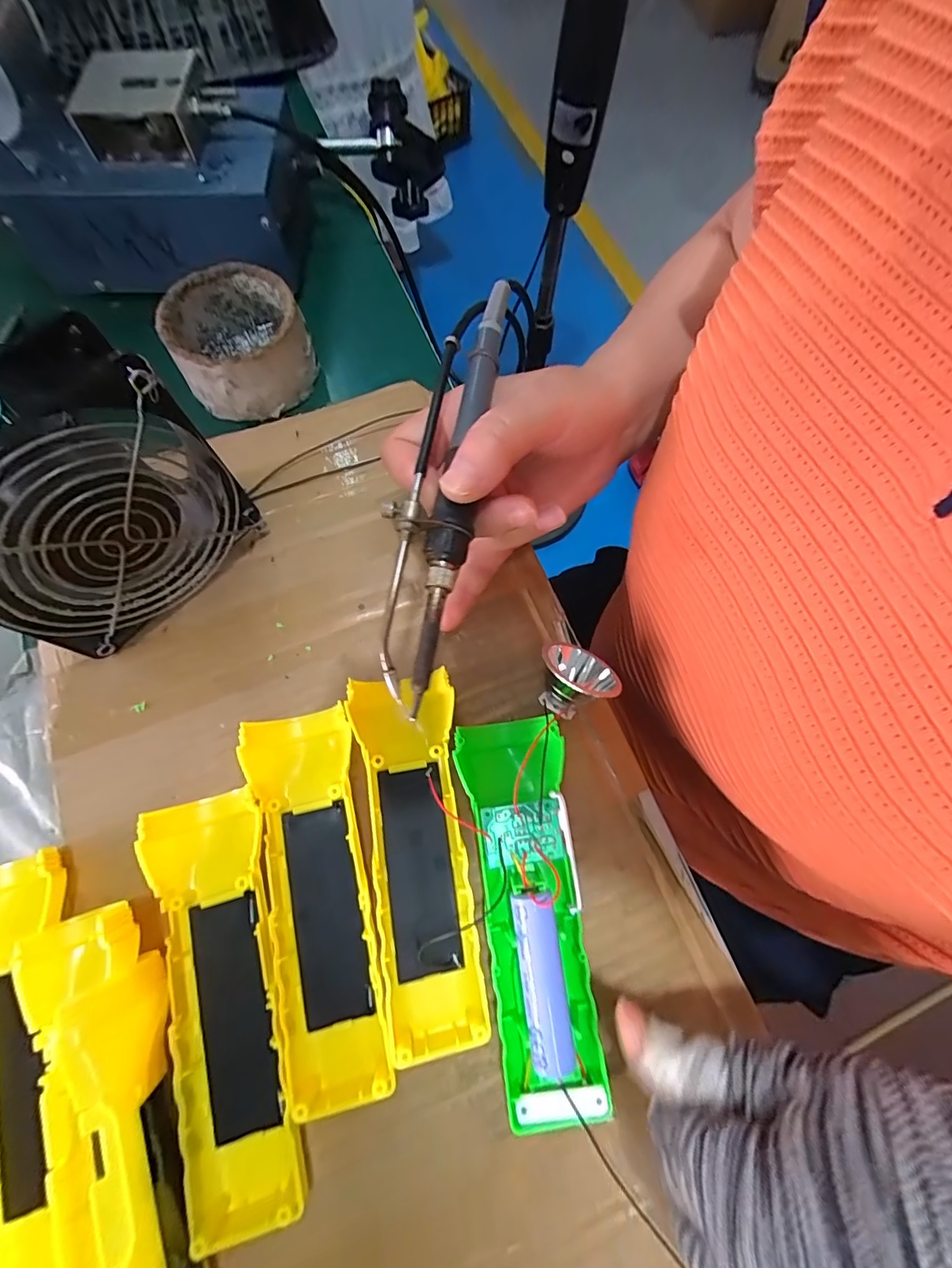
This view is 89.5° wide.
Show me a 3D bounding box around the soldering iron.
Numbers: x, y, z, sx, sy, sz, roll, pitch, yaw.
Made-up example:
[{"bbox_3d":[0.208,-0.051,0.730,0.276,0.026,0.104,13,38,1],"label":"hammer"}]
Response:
[{"bbox_3d":[-0.017,-0.070,0.218,0.035,0.021,0.201,9,78,2],"label":"soldering iron"}]

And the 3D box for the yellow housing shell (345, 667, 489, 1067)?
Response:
[{"bbox_3d":[-0.027,0.101,0.226,0.047,0.030,0.157,-8,72,-3],"label":"yellow housing shell"}]

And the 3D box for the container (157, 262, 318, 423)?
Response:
[{"bbox_3d":[-0.157,-0.196,0.318,0.083,0.038,0.087,0,72,-1],"label":"container"}]

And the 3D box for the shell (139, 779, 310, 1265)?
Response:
[{"bbox_3d":[-0.108,0.154,0.209,0.048,0.027,0.161,-13,71,-6],"label":"shell"}]

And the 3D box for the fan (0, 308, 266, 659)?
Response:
[{"bbox_3d":[-0.181,-0.057,0.229,0.051,0.122,0.118,40,76,12],"label":"fan"}]

